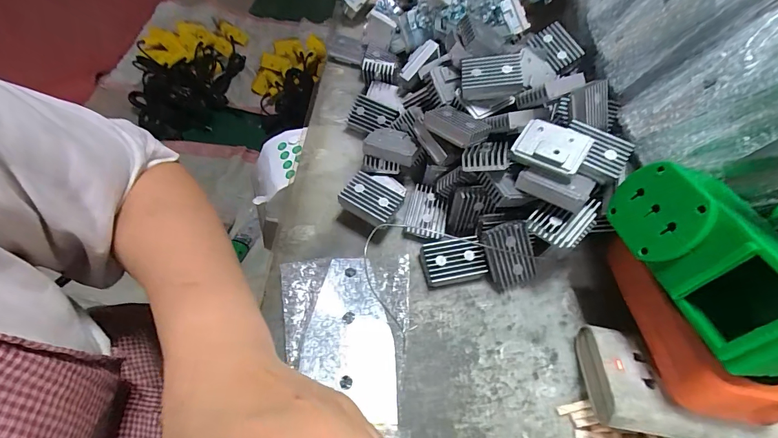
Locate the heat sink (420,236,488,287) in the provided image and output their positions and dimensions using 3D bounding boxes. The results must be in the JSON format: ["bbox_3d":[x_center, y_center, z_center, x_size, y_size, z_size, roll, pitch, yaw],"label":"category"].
[{"bbox_3d":[0.050,0.033,0.280,0.046,0.012,0.034,-10,83,4],"label":"heat sink"}]

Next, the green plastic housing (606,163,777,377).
[{"bbox_3d":[0.181,0.019,0.200,0.045,0.057,0.117,10,44,-24],"label":"green plastic housing"}]

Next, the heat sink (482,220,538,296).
[{"bbox_3d":[0.091,0.031,0.275,0.034,0.053,0.012,-19,19,2],"label":"heat sink"}]

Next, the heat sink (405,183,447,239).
[{"bbox_3d":[0.032,-0.005,0.306,0.030,0.017,0.046,10,58,4],"label":"heat sink"}]

